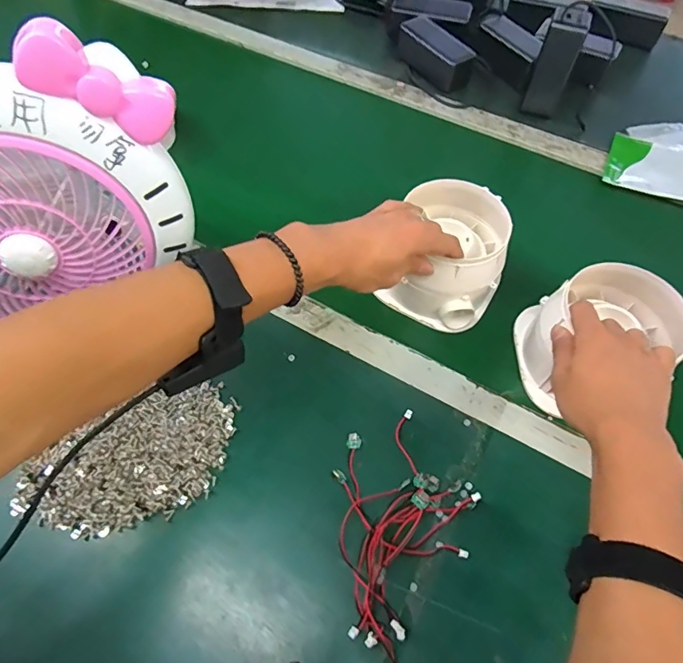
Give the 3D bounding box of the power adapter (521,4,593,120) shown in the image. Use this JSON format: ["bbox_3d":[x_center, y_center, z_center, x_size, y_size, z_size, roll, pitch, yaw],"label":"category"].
[{"bbox_3d":[0.308,-0.386,0.686,0.053,0.144,0.045,18,59,9],"label":"power adapter"}]

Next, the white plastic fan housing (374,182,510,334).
[{"bbox_3d":[0.117,-0.087,0.514,0.117,0.095,0.134,20,63,11],"label":"white plastic fan housing"}]

